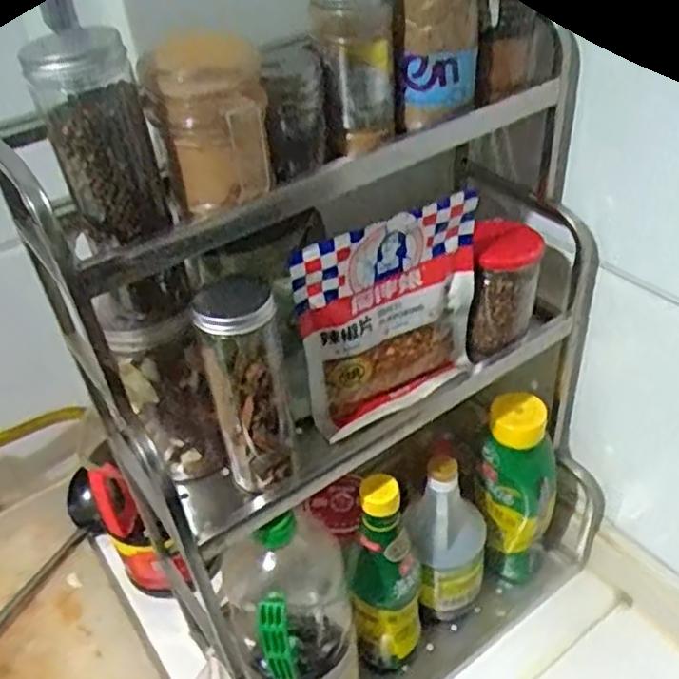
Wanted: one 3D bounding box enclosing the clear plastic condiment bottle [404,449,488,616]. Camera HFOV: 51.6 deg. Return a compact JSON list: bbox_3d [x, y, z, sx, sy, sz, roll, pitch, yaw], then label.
[{"bbox_3d":[0.111,0.219,0.724,0.076,0.218,0.058,1,40,8],"label":"clear plastic condiment bottle"}]

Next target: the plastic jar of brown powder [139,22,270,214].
[{"bbox_3d":[-0.073,-0.125,0.414,0.063,0.098,0.066,-4,40,3],"label":"plastic jar of brown powder"}]

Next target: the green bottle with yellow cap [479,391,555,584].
[{"bbox_3d":[0.187,0.170,0.756,0.074,0.245,0.059,-5,40,2],"label":"green bottle with yellow cap"}]

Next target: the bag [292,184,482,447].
[{"bbox_3d":[0.044,-0.015,0.543,0.152,0.169,0.023,-24,43,-20],"label":"bag"}]

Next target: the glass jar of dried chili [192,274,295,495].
[{"bbox_3d":[-0.064,0.034,0.495,0.055,0.159,0.059,-12,40,-7],"label":"glass jar of dried chili"}]

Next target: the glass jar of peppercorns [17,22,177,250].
[{"bbox_3d":[-0.135,-0.115,0.402,0.054,0.117,0.045,-19,41,-15],"label":"glass jar of peppercorns"}]

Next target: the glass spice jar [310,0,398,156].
[{"bbox_3d":[0.009,-0.194,0.490,0.058,0.110,0.047,-2,40,4],"label":"glass spice jar"}]

